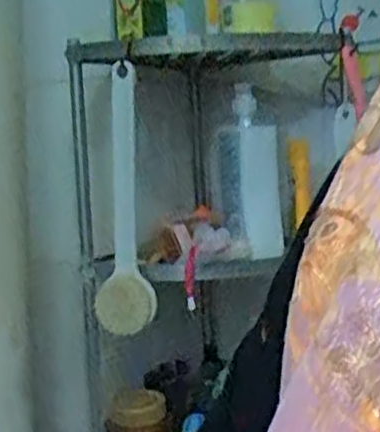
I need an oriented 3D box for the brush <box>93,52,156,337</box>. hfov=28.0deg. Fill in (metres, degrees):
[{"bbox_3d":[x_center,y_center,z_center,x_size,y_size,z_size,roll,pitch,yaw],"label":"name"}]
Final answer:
[{"bbox_3d":[-0.086,-0.022,1.022,0.074,0.343,0.093,0,5,-4],"label":"brush"}]

